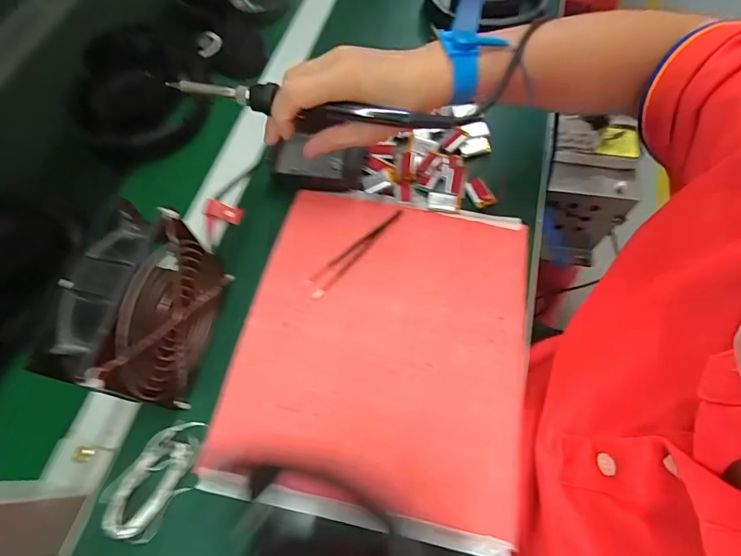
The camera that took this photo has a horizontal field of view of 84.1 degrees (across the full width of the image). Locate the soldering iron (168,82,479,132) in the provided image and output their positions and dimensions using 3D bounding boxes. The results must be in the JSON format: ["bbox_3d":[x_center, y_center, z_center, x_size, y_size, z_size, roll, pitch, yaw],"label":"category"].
[{"bbox_3d":[-0.036,-0.123,0.305,0.224,0.020,0.020,8,65,1],"label":"soldering iron"}]

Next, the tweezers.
[{"bbox_3d":[-0.013,-0.026,0.377,0.018,0.005,0.114,42,71,17],"label":"tweezers"}]

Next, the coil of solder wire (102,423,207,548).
[{"bbox_3d":[-0.158,0.148,0.307,0.045,0.013,0.084,33,69,14],"label":"coil of solder wire"}]

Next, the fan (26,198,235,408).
[{"bbox_3d":[-0.160,0.021,0.299,0.051,0.112,0.129,9,65,4],"label":"fan"}]

